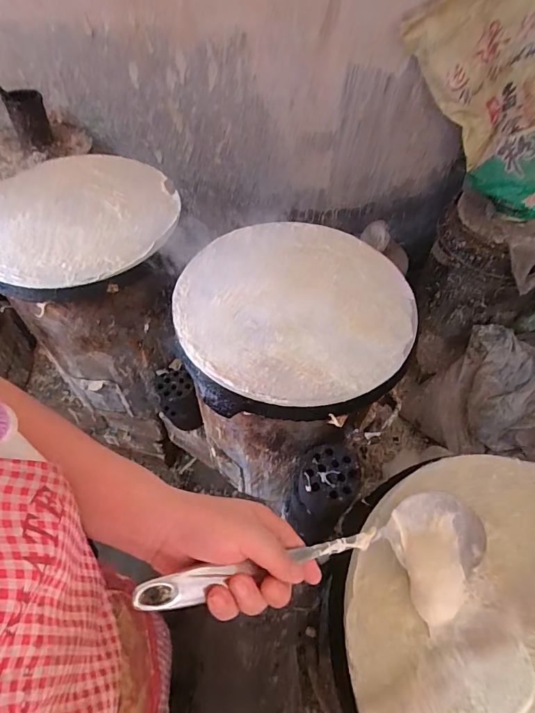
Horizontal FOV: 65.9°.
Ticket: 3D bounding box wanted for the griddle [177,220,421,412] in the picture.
[{"bbox_3d":[0.048,-0.082,0.658,0.375,0.030,0.363,1,55,-1],"label":"griddle"}]

